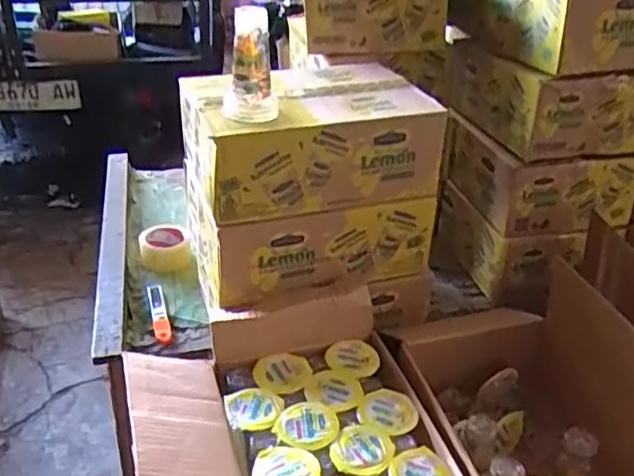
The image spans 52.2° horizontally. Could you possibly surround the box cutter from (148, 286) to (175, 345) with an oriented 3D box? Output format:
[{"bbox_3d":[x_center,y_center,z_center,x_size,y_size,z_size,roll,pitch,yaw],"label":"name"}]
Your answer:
[{"bbox_3d":[-0.268,0.132,1.112,0.034,0.025,0.155,-7,33,-16],"label":"box cutter"}]

